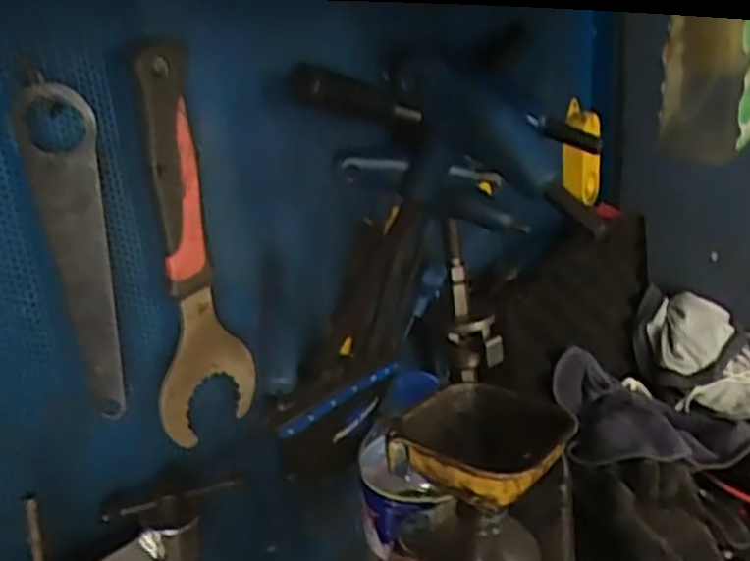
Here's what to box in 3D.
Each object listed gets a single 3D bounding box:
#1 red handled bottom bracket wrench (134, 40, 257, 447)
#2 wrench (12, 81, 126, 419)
[{"bbox_3d":[-0.117,-0.019,0.477,0.026,0.239,0.065,6,23,24],"label":"red handled bottom bracket wrench"},{"bbox_3d":[-0.162,-0.014,0.413,0.041,0.177,0.007,3,21,3],"label":"wrench"}]

